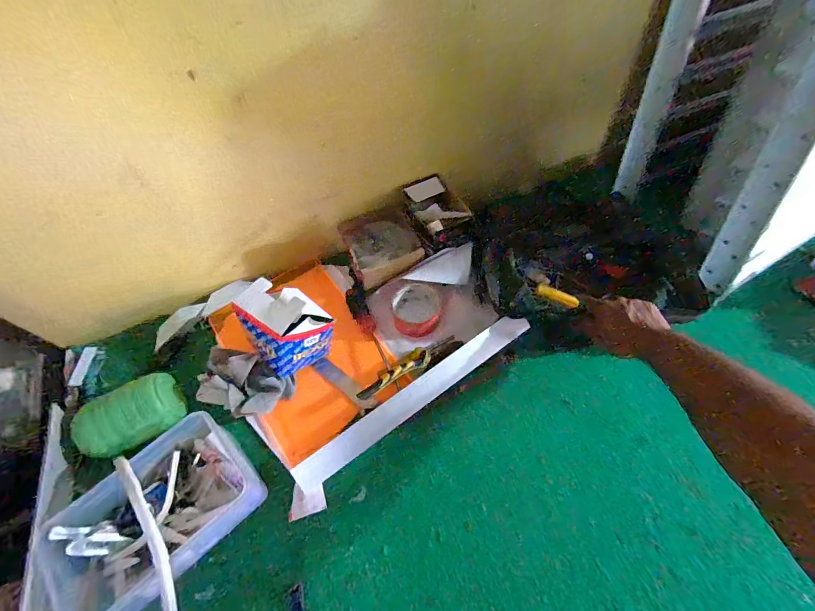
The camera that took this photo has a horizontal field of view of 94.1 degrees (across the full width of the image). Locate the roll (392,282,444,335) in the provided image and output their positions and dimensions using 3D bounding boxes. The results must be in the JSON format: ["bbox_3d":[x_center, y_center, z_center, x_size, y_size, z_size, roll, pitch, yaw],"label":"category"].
[{"bbox_3d":[0.019,0.006,0.682,0.088,0.028,0.093,-1,62,2],"label":"roll"}]

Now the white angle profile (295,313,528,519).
[{"bbox_3d":[0.011,0.155,0.595,0.445,0.030,0.059,-34,62,-15],"label":"white angle profile"}]

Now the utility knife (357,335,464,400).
[{"bbox_3d":[0.004,0.097,0.613,0.191,0.021,0.038,-25,63,-26],"label":"utility knife"}]

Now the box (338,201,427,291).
[{"bbox_3d":[-0.048,-0.115,0.714,0.138,0.070,0.149,-19,63,-7],"label":"box"}]

